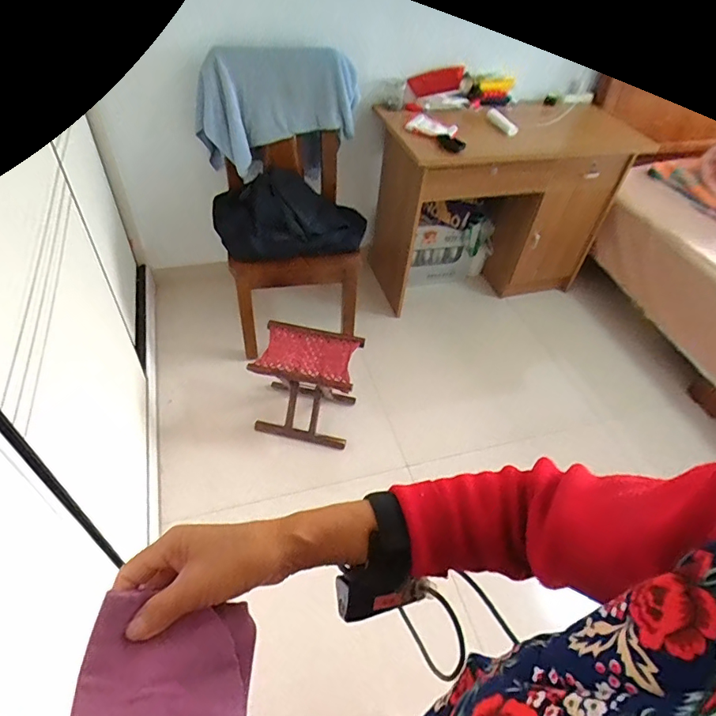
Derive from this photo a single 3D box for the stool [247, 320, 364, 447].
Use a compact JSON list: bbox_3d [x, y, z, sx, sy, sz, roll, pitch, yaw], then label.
[{"bbox_3d":[-0.171,0.097,1.593,0.303,0.358,0.231,11,49,3],"label":"stool"}]

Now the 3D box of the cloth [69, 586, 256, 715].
[{"bbox_3d":[-0.128,0.231,0.308,0.103,0.063,0.130,2,49,-5],"label":"cloth"}]

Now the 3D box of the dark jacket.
[{"bbox_3d":[-0.242,-0.516,1.679,0.517,0.175,0.371,-10,51,-15],"label":"dark jacket"}]

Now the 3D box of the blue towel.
[{"bbox_3d":[-0.272,-0.876,1.665,0.560,0.355,0.128,-18,53,-21],"label":"blue towel"}]

